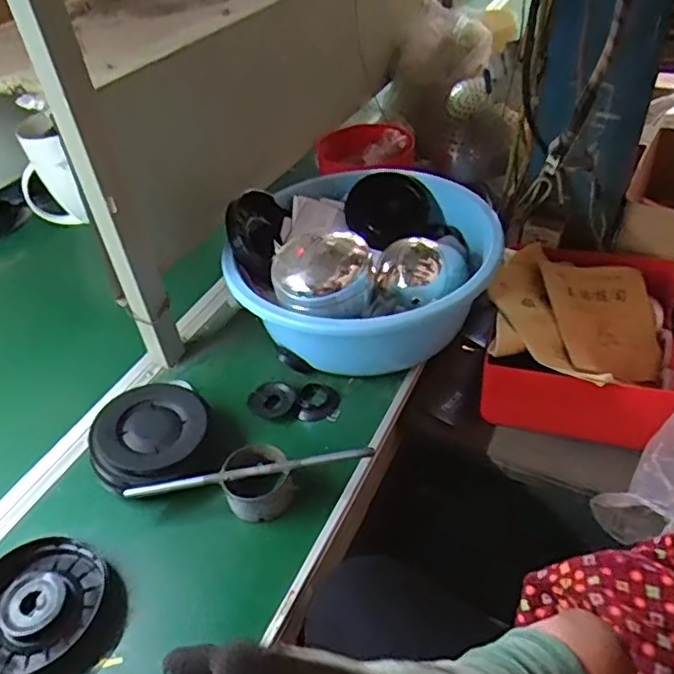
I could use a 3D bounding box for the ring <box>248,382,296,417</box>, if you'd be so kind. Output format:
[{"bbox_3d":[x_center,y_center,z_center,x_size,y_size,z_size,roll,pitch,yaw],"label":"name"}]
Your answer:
[{"bbox_3d":[-0.088,0.085,0.831,0.062,0.011,0.054,-11,42,-7],"label":"ring"}]

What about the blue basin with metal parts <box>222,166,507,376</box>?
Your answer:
[{"bbox_3d":[0.042,-0.133,0.904,0.373,0.159,0.395,-3,41,2],"label":"blue basin with metal parts"}]

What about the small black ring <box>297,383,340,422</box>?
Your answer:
[{"bbox_3d":[-0.025,0.088,0.840,0.058,0.014,0.061,-3,41,2],"label":"small black ring"}]

